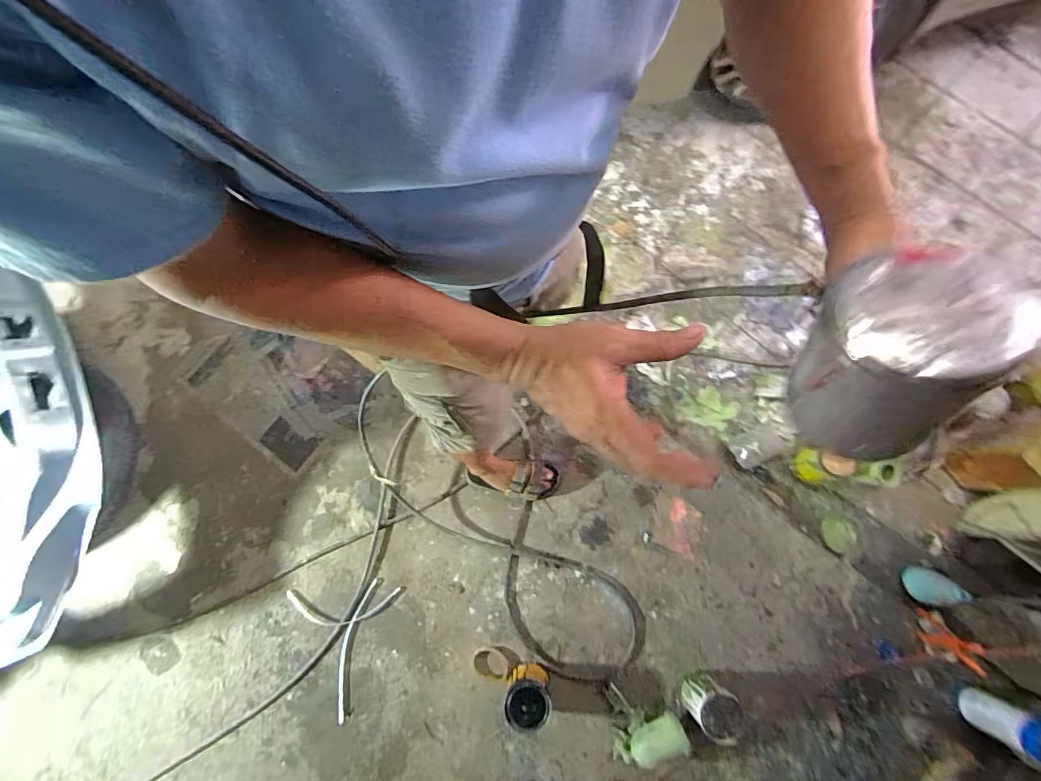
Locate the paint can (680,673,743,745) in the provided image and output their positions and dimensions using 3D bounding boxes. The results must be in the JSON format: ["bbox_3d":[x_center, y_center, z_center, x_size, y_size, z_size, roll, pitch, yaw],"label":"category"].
[{"bbox_3d":[0.446,0.741,1.091,0.100,0.150,0.109,0,76,2],"label":"paint can"}]

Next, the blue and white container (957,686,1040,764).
[{"bbox_3d":[1.134,0.775,1.056,0.071,0.200,0.085,41,80,-13],"label":"blue and white container"}]

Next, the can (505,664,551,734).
[{"bbox_3d":[0.018,0.735,1.099,0.100,0.123,0.105,0,77,1],"label":"can"}]

